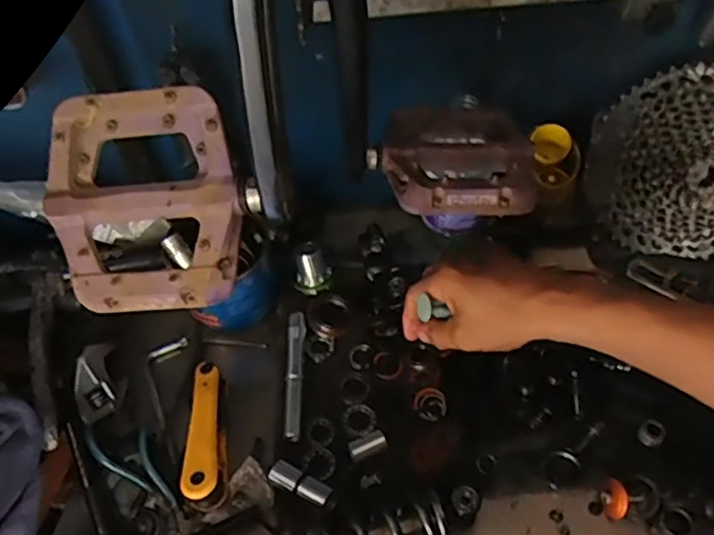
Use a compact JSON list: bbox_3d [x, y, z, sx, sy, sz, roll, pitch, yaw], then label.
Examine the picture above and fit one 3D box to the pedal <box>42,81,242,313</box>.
[{"bbox_3d":[-0.106,-0.034,0.321,0.093,0.014,0.108,-5,91,6],"label":"pedal"}]

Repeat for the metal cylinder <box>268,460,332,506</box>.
[{"bbox_3d":[-0.049,0.184,0.547,0.058,0.022,0.019,23,57,21],"label":"metal cylinder"}]

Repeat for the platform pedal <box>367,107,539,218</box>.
[{"bbox_3d":[0.064,-0.074,0.424,0.103,0.029,0.112,4,52,8],"label":"platform pedal"}]

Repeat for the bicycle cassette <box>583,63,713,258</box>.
[{"bbox_3d":[0.336,-0.102,0.641,0.195,0.193,0.055,6,19,6],"label":"bicycle cassette"}]

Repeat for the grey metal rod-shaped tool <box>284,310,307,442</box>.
[{"bbox_3d":[-0.060,0.101,0.618,0.017,0.016,0.129,-2,51,3],"label":"grey metal rod-shaped tool"}]

